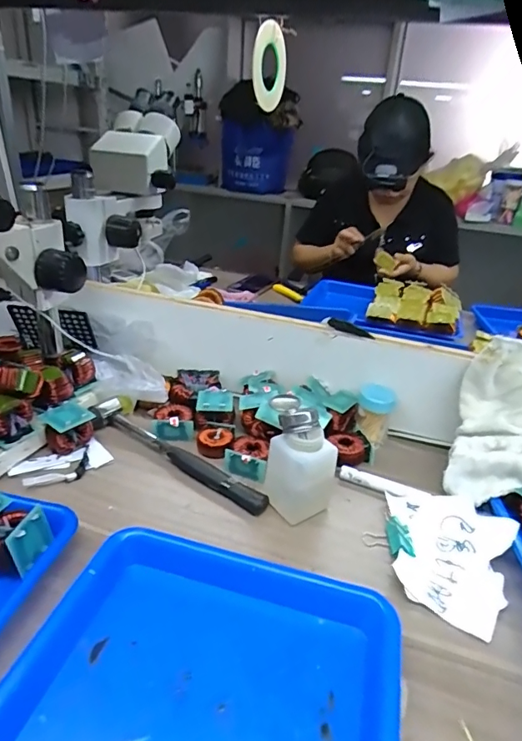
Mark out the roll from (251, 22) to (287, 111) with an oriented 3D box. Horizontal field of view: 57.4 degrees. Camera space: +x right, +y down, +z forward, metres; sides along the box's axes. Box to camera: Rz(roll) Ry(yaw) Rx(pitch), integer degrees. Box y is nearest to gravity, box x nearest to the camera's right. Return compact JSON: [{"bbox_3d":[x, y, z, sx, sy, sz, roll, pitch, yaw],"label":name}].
[{"bbox_3d":[0.020,-0.545,0.873,0.019,0.137,0.119,14,12,23],"label":"roll"}]

